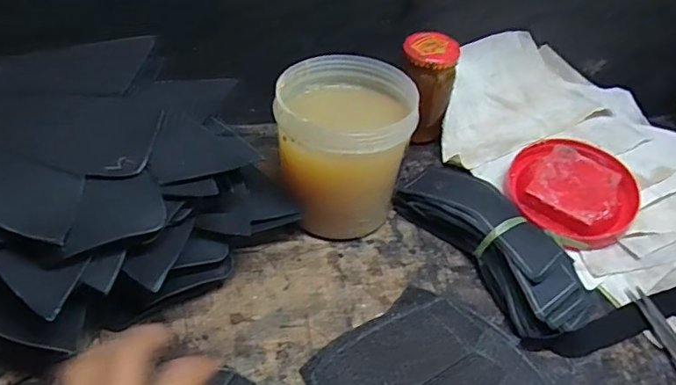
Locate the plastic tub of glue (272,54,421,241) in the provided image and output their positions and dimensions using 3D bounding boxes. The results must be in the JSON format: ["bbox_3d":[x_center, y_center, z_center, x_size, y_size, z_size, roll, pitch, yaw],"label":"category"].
[{"bbox_3d":[0.004,-0.036,0.473,0.113,0.130,0.112,3,43,-3],"label":"plastic tub of glue"}]

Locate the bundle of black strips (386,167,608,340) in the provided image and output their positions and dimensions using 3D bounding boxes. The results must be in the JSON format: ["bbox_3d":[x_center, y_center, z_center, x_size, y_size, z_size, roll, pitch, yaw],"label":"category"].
[{"bbox_3d":[0.139,0.042,0.458,0.079,0.039,0.186,-21,49,-26],"label":"bundle of black strips"}]

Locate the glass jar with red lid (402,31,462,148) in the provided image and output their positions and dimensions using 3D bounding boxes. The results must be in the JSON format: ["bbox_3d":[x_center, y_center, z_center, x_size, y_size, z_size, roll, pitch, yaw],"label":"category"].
[{"bbox_3d":[0.094,-0.109,0.566,0.056,0.115,0.051,3,43,-3],"label":"glass jar with red lid"}]

